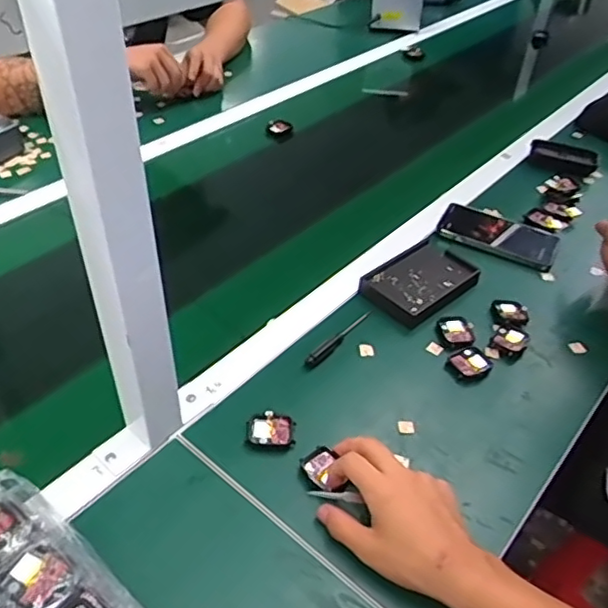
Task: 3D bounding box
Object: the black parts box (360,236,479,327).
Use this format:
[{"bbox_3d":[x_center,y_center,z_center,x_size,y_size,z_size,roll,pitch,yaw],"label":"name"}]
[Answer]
[{"bbox_3d":[0.153,-0.032,0.789,0.154,0.020,0.103,-32,53,-32],"label":"black parts box"}]

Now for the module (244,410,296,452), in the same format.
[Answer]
[{"bbox_3d":[-0.033,0.127,0.610,0.049,0.013,0.038,3,42,-1],"label":"module"}]

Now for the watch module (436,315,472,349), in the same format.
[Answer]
[{"bbox_3d":[0.179,0.033,0.728,0.039,0.008,0.049,-3,43,-7],"label":"watch module"}]

